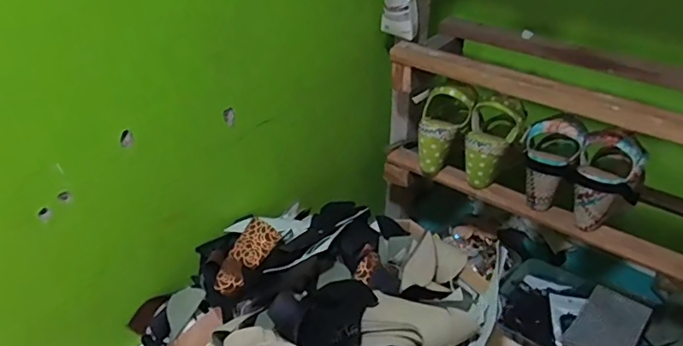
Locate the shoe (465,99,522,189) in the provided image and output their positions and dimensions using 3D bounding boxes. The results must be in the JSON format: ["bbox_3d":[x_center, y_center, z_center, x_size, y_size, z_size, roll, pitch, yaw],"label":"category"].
[{"bbox_3d":[0.234,-0.045,0.851,0.076,0.127,0.075,13,35,16],"label":"shoe"}]

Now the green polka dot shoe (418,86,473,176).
[{"bbox_3d":[0.165,-0.069,0.881,0.075,0.134,0.077,10,34,12],"label":"green polka dot shoe"}]

